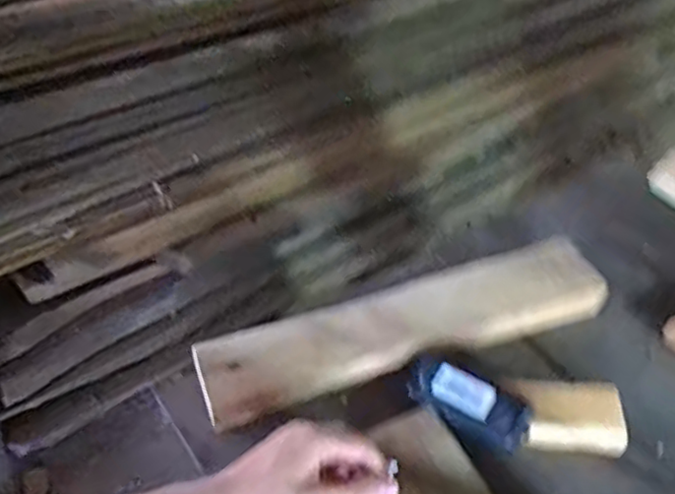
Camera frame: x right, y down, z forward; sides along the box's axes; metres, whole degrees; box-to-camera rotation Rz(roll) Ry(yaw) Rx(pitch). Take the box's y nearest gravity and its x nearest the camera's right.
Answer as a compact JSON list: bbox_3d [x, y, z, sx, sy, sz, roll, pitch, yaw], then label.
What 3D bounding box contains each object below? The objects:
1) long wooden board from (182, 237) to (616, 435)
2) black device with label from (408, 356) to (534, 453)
[{"bbox_3d":[0.068,0.067,0.643,0.394,0.033,0.080,-16,51,-12],"label":"long wooden board"},{"bbox_3d":[0.109,0.130,0.586,0.106,0.027,0.046,29,50,23],"label":"black device with label"}]

